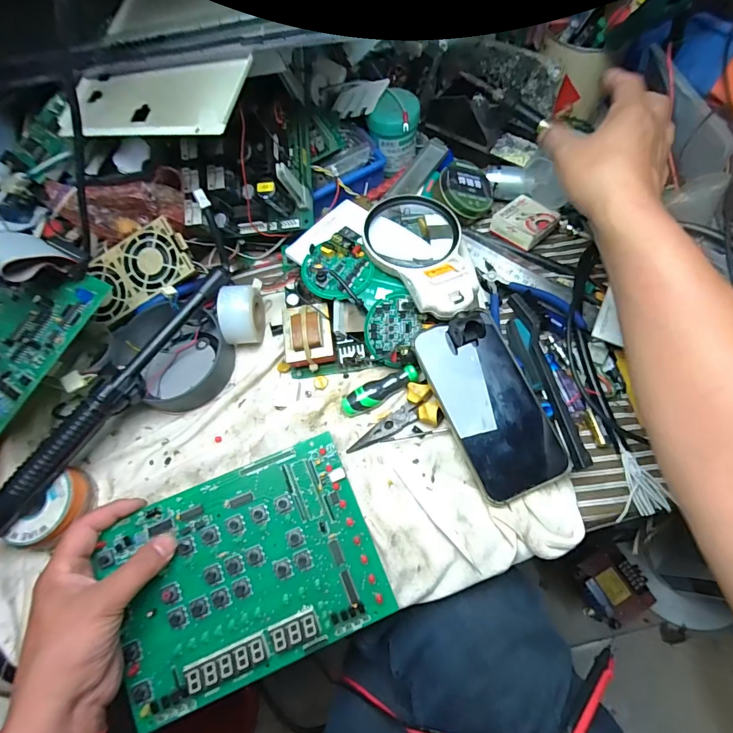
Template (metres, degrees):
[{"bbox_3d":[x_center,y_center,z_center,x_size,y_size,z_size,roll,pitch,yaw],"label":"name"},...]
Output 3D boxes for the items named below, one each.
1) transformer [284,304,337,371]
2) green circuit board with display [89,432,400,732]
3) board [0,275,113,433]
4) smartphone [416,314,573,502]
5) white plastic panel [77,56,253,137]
[{"bbox_3d":[-0.059,-0.031,0.417,0.049,0.038,0.064,-12,67,-2],"label":"transformer"},{"bbox_3d":[-0.098,0.168,0.340,0.206,0.009,0.160,-20,79,-10],"label":"green circuit board with display"},{"bbox_3d":[-0.318,-0.026,0.360,0.138,0.014,0.155,20,72,20],"label":"board"},{"bbox_3d":[0.110,0.031,0.364,0.082,0.012,0.158,-20,70,-8],"label":"smartphone"},{"bbox_3d":[-0.182,-0.226,0.351,0.170,0.008,0.072,6,76,18],"label":"white plastic panel"}]

